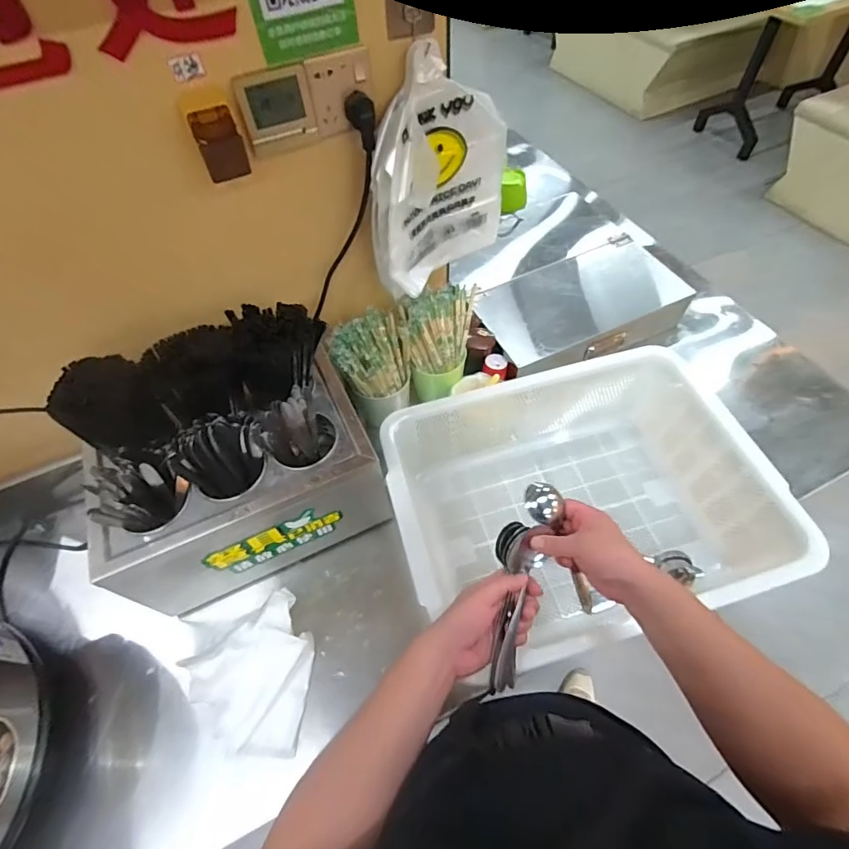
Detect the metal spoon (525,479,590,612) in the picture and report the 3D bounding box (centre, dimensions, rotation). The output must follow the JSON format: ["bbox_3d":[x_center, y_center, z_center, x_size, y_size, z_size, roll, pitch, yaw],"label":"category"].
[{"bbox_3d":[0.178,0.159,0.602,0.048,0.030,0.182,-24,93,-12],"label":"metal spoon"}]

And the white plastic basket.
[{"bbox_3d":[0.240,0.106,0.801,0.551,0.176,0.430,-9,56,-3],"label":"white plastic basket"}]

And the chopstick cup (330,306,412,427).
[{"bbox_3d":[-0.086,-0.090,0.897,0.137,0.224,0.119,-15,57,-6],"label":"chopstick cup"}]

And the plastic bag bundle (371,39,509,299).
[{"bbox_3d":[0.024,-0.382,0.729,0.241,0.309,0.059,-40,63,-21],"label":"plastic bag bundle"}]

